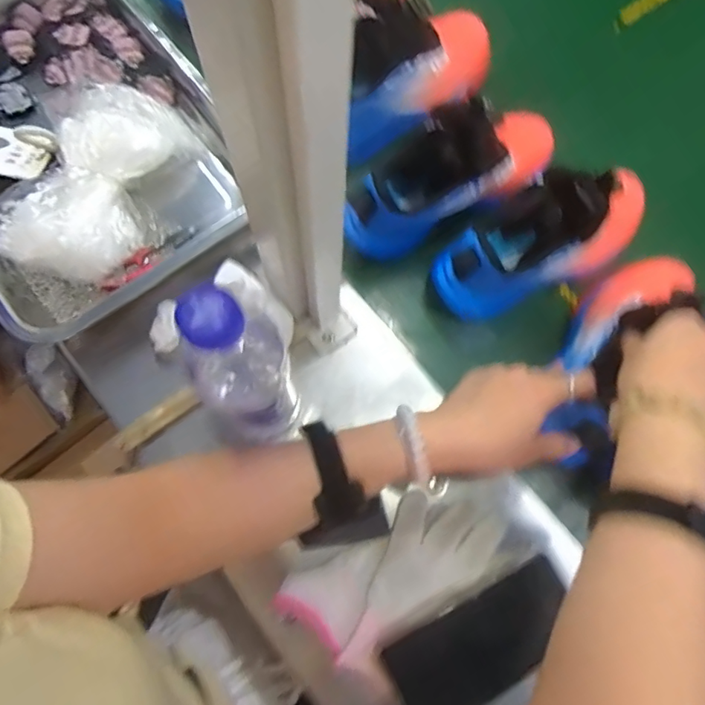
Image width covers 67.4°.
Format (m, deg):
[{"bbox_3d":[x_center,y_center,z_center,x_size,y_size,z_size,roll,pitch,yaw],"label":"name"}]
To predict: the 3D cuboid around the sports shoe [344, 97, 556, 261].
[{"bbox_3d":[0.097,-0.168,0.482,0.226,0.108,0.094,-29,78,-9],"label":"sports shoe"}]

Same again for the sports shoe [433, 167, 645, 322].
[{"bbox_3d":[0.170,-0.102,0.467,0.187,0.138,0.082,-21,77,-7],"label":"sports shoe"}]

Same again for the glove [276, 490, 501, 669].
[{"bbox_3d":[0.037,0.169,0.414,0.169,0.019,0.076,-31,78,-9],"label":"glove"}]

